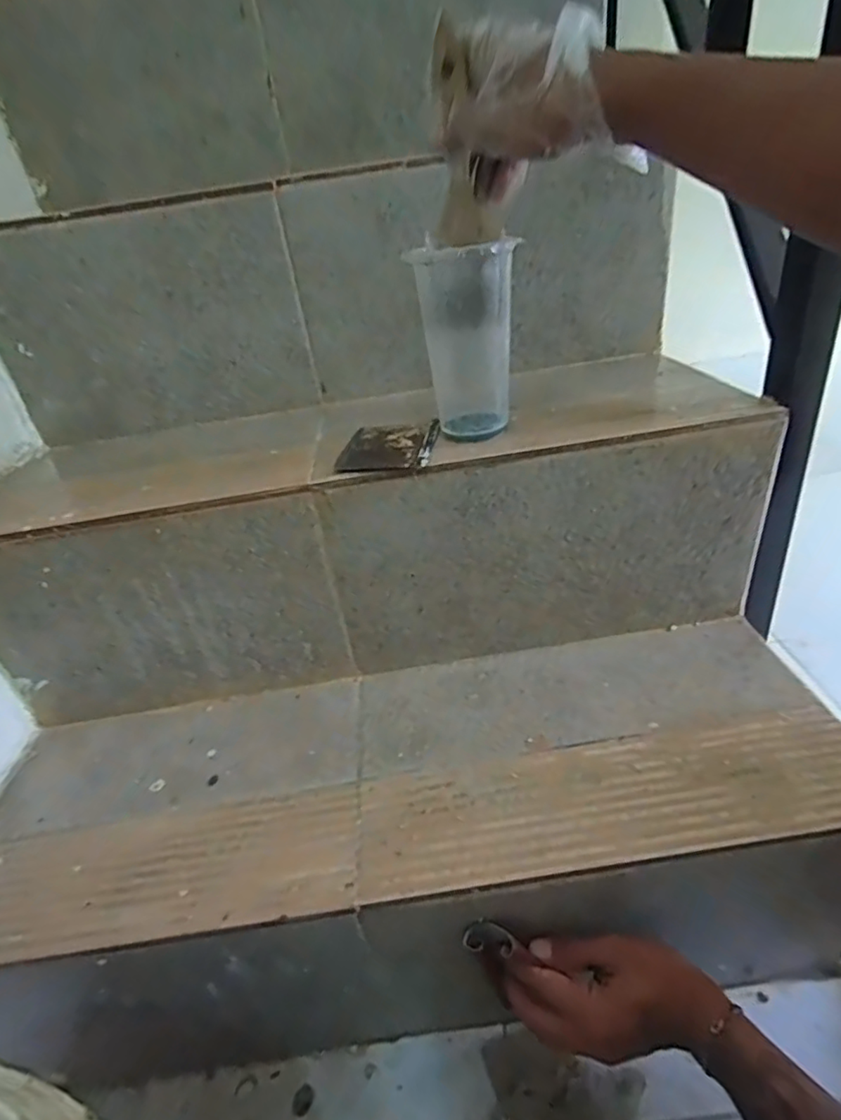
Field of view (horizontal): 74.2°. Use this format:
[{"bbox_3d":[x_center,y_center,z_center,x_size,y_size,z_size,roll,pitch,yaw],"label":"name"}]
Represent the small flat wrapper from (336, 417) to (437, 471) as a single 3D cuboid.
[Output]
[{"bbox_3d":[-0.027,-0.105,0.498,0.083,0.006,0.108,-1,32,10],"label":"small flat wrapper"}]

